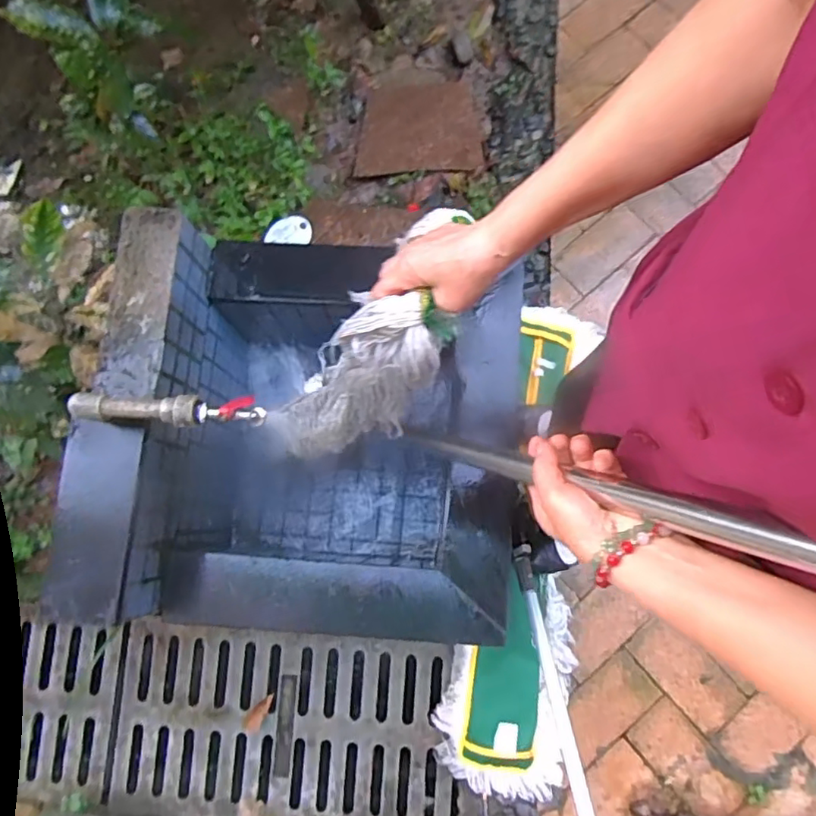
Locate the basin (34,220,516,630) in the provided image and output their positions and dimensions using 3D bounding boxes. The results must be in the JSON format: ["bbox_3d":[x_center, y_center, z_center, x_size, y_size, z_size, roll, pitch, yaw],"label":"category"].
[{"bbox_3d":[-0.150,0.050,1.055,0.670,0.474,0.622,4,81,3],"label":"basin"}]

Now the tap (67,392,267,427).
[{"bbox_3d":[-0.310,0.001,0.769,0.245,0.058,0.049,0,80,2],"label":"tap"}]

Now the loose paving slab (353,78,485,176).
[{"bbox_3d":[0.020,-0.693,1.436,0.301,0.027,0.249,-7,80,1],"label":"loose paving slab"}]

